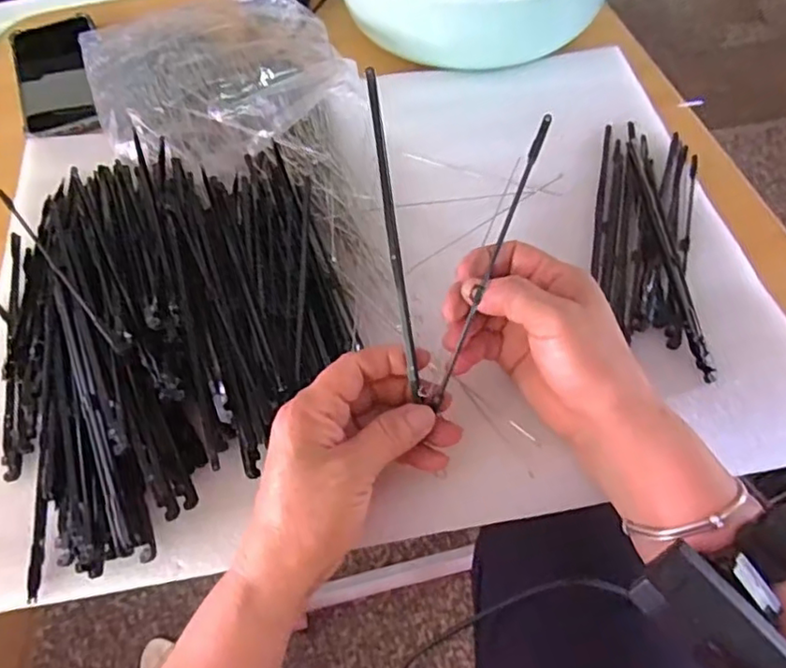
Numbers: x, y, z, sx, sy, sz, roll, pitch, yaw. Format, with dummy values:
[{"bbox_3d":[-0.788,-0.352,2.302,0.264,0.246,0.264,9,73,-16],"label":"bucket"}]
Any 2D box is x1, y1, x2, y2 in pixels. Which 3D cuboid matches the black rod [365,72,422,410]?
[{"bbox_3d":[0.000,-0.050,0.310,0.006,0.006,0.157,-9,102,-2],"label":"black rod"}]

